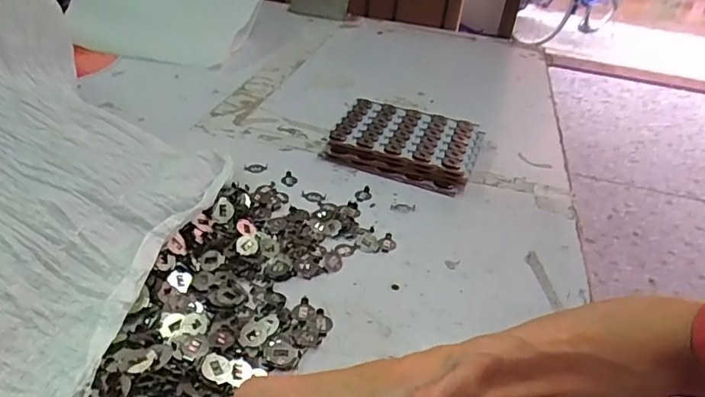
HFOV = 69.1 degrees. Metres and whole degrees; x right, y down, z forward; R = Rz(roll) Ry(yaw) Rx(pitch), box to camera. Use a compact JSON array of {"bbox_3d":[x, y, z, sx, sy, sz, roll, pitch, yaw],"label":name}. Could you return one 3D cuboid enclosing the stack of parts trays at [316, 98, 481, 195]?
[{"bbox_3d":[0.057,-0.060,0.550,0.148,0.031,0.108,16,35,15],"label":"stack of parts trays"}]

